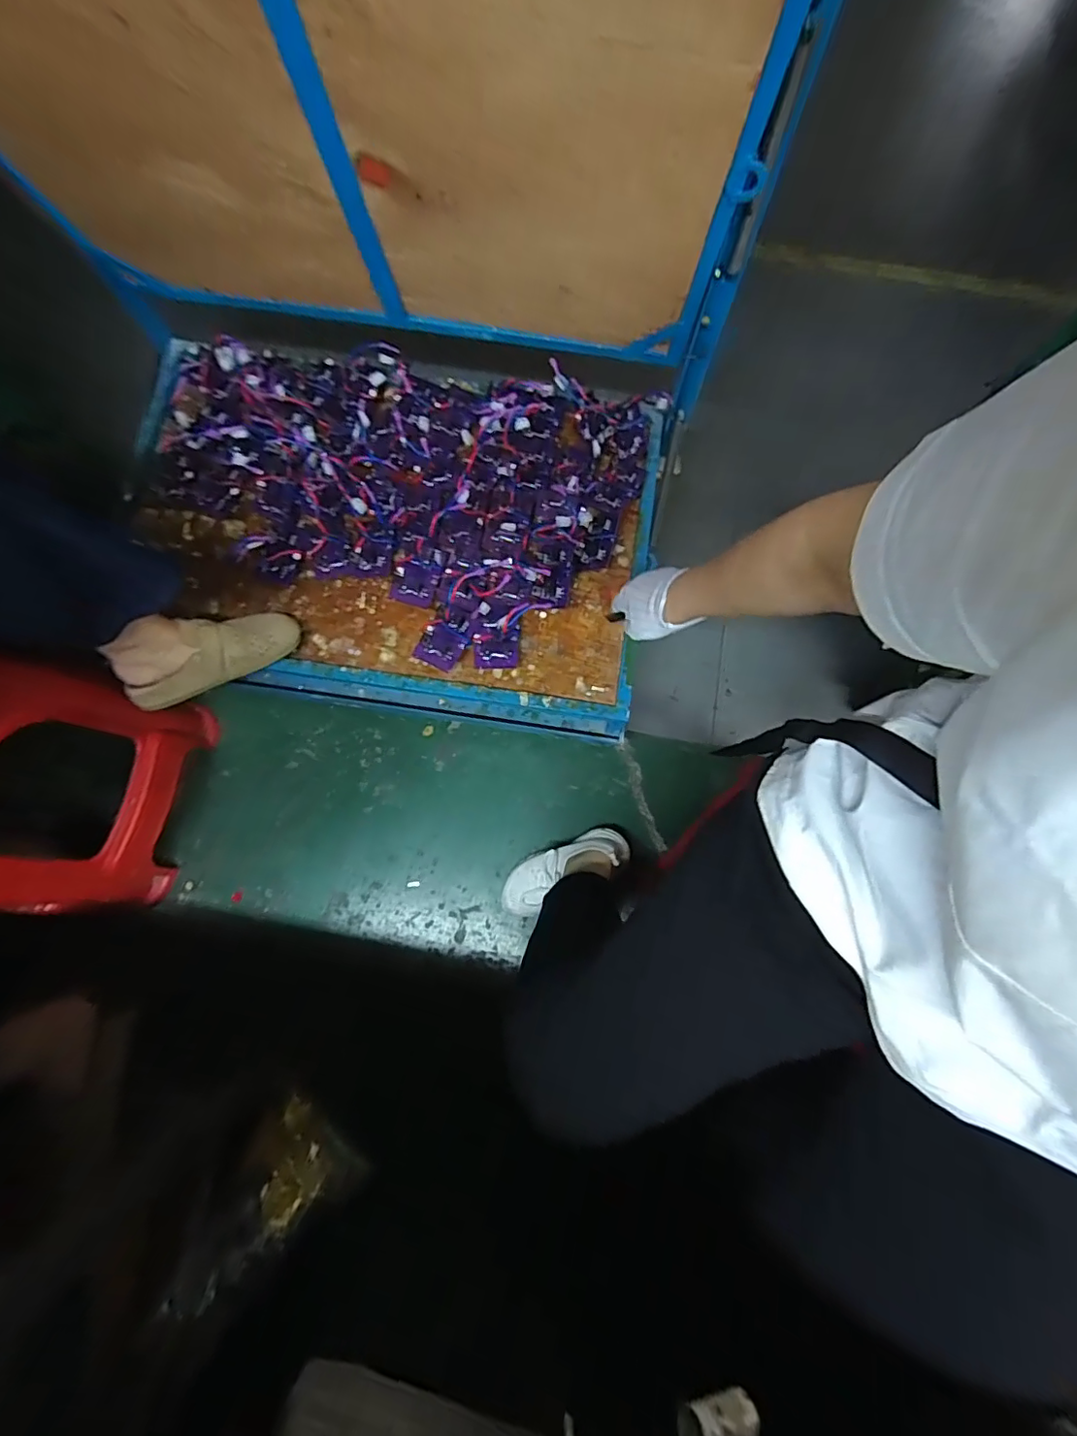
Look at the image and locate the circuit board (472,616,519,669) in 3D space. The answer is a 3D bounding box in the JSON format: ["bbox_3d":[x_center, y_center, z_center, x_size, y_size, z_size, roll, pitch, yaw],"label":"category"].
[{"bbox_3d":[-0.064,-0.115,0.810,0.069,0.017,0.077,0,91,2],"label":"circuit board"}]

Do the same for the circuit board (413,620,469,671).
[{"bbox_3d":[-0.146,-0.107,0.804,0.064,0.011,0.061,30,91,3],"label":"circuit board"}]

